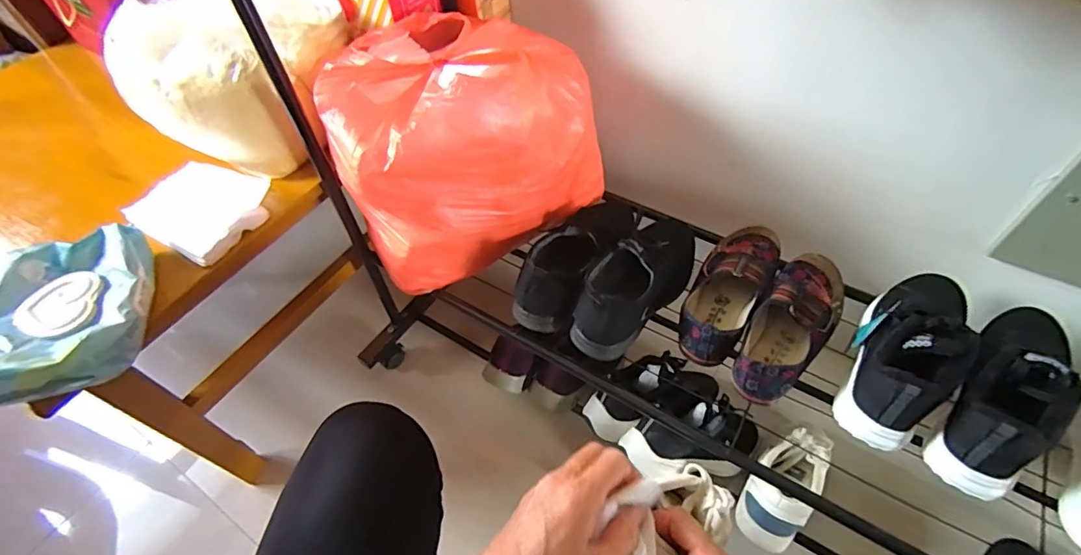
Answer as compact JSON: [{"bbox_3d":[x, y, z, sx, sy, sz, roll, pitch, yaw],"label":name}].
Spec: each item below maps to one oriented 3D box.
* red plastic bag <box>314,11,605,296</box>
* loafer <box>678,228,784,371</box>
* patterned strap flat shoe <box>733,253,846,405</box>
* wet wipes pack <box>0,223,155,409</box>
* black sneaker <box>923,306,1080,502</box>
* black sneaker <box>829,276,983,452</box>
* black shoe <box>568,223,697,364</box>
[{"bbox_3d":[-0.091,-0.189,0.688,0.337,0.246,0.260,-16,54,-7],"label":"red plastic bag"},{"bbox_3d":[0.246,0.012,0.667,0.083,0.065,0.221,26,60,22],"label":"loafer"},{"bbox_3d":[0.313,0.053,0.631,0.083,0.053,0.240,30,61,24],"label":"patterned strap flat shoe"},{"bbox_3d":[-0.494,0.037,0.530,0.148,0.056,0.193,-22,55,-11],"label":"wet wipes pack"},{"bbox_3d":[0.492,0.109,0.534,0.100,0.107,0.222,36,64,27],"label":"black sneaker"},{"bbox_3d":[0.425,0.070,0.576,0.098,0.105,0.237,34,63,26],"label":"black sneaker"},{"bbox_3d":[0.130,-0.008,0.674,0.086,0.100,0.246,33,62,25],"label":"black shoe"}]

